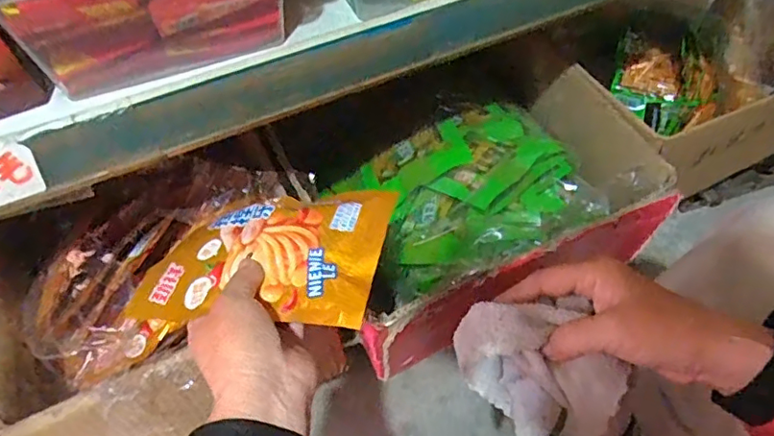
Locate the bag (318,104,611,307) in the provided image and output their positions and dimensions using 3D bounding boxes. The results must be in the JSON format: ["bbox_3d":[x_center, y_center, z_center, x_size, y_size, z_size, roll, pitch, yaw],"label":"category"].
[{"bbox_3d":[0.082,-0.026,0.573,0.250,0.089,0.182,-20,59,-11],"label":"bag"}]

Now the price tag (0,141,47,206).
[{"bbox_3d":[-0.238,-0.025,0.340,0.043,0.036,0.004,-20,38,-13],"label":"price tag"}]

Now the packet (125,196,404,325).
[{"bbox_3d":[-0.086,0.025,0.387,0.168,0.018,0.106,-3,47,19],"label":"packet"}]

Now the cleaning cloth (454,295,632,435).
[{"bbox_3d":[0.110,0.120,0.385,0.125,0.142,0.065,32,61,22],"label":"cleaning cloth"}]

